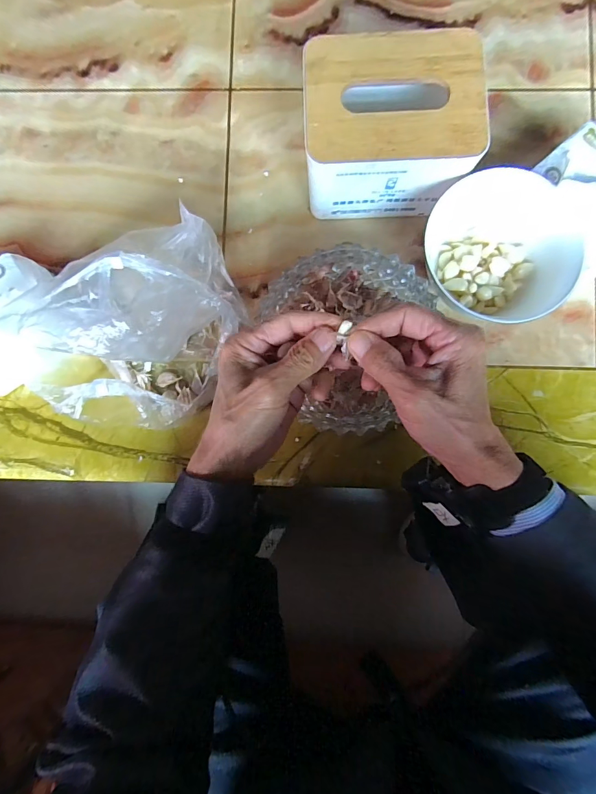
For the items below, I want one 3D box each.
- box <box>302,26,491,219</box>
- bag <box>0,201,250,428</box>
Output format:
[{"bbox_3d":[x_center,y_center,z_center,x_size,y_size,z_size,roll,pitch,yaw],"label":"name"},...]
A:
[{"bbox_3d":[0.085,-0.256,0.363,0.153,0.097,0.119,-1,86,2],"label":"box"},{"bbox_3d":[-0.199,-0.057,0.336,0.275,0.141,0.167,-7,86,1],"label":"bag"}]

